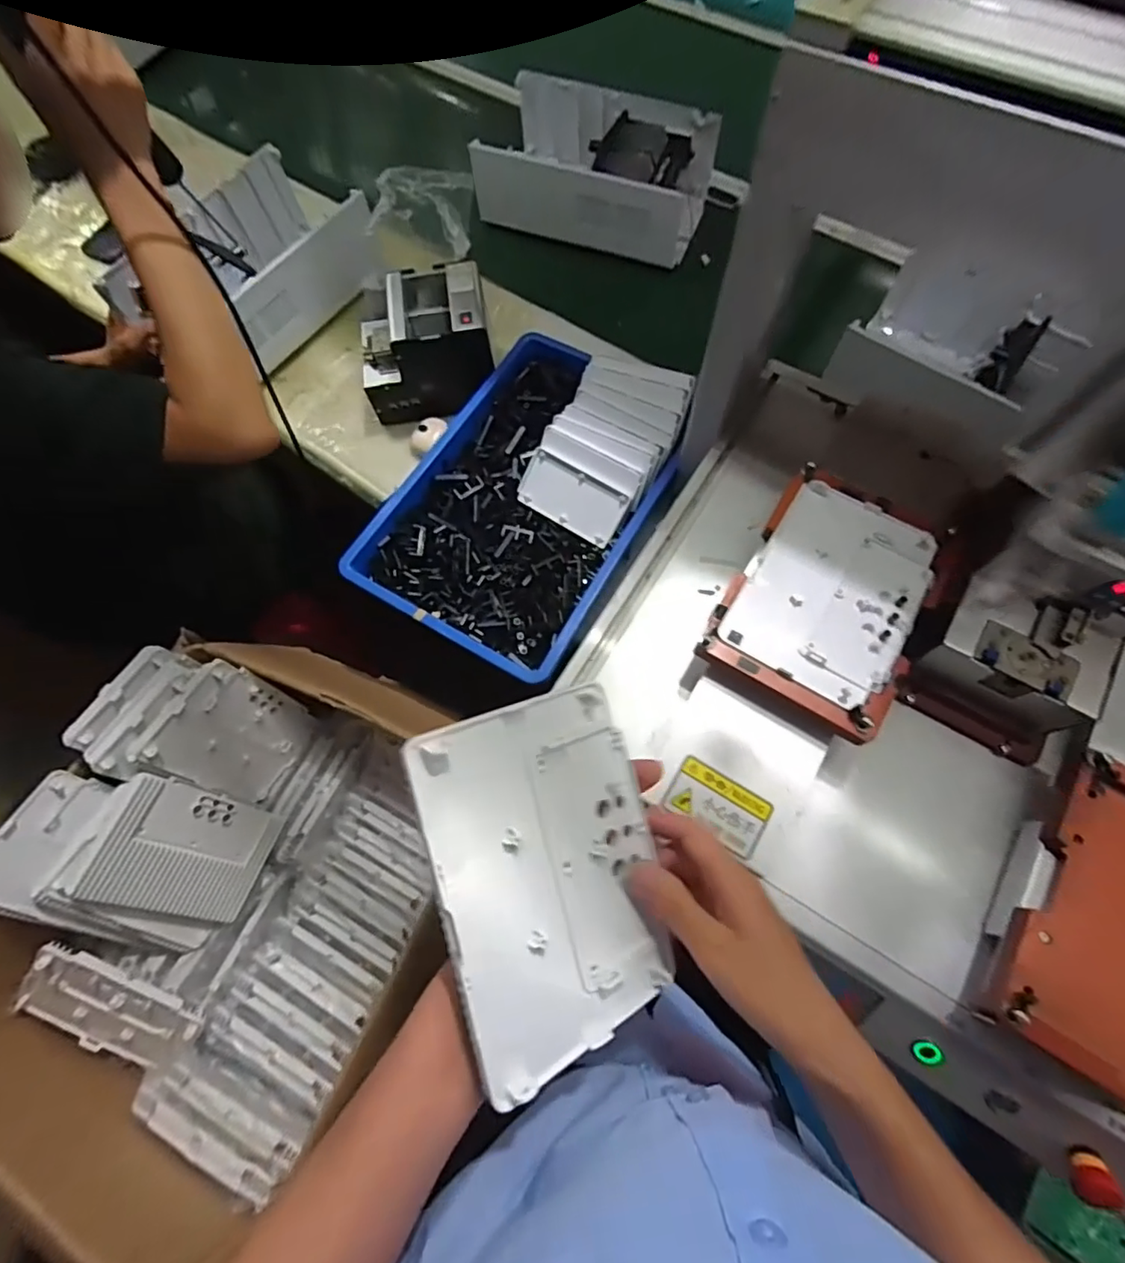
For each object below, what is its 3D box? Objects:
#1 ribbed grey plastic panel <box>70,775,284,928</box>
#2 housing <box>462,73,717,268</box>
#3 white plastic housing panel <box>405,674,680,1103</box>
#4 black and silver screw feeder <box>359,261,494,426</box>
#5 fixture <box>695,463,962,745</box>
[{"bbox_3d":[-0.431,0.254,0.670,0.022,0.184,0.136,0,61,40],"label":"ribbed grey plastic panel"},{"bbox_3d":[0.058,-0.749,0.945,0.351,0.123,0.202,18,71,8],"label":"housing"},{"bbox_3d":[-0.004,0.132,0.320,0.132,0.006,0.184,-11,86,-37],"label":"white plastic housing panel"},{"bbox_3d":[-0.189,-0.396,0.796,0.178,0.120,0.142,-10,69,-2],"label":"black and silver screw feeder"},{"bbox_3d":[0.237,-0.031,0.516,0.160,0.030,0.217,32,73,12],"label":"fixture"}]

